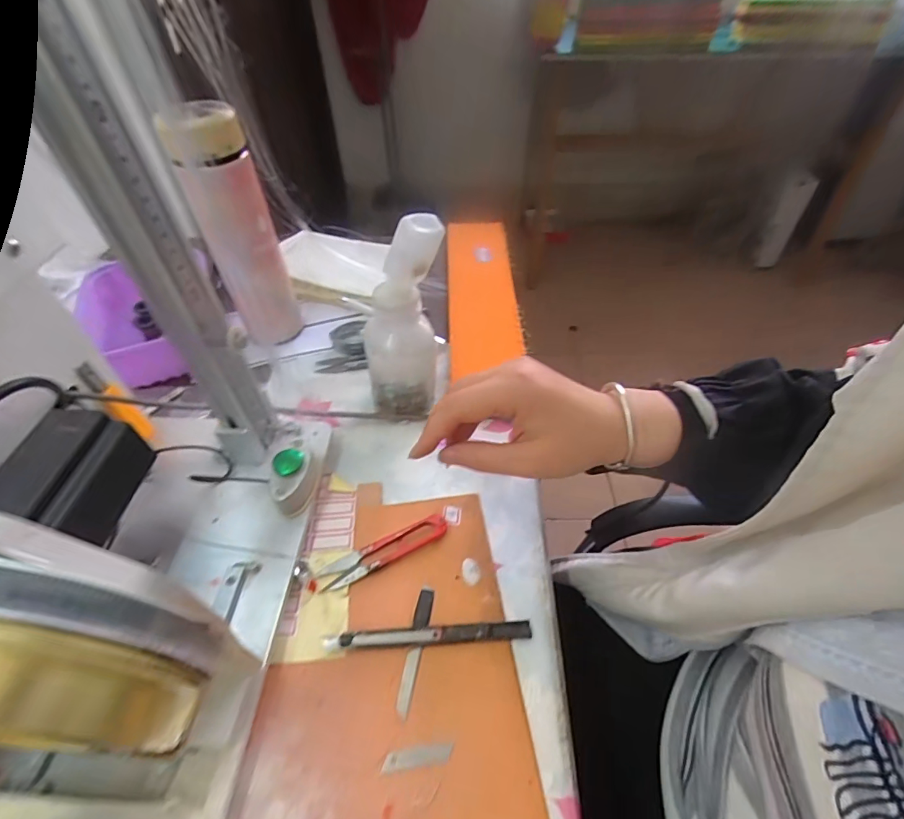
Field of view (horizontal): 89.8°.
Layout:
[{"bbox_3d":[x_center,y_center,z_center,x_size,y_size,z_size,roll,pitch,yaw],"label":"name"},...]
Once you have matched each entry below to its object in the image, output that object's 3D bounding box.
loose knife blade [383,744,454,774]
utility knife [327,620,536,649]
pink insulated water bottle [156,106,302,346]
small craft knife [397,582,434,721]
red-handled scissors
[{"bbox_3d":[-0.020,0.203,0.265,0.040,0.004,0.009,-4,47,-7],"label":"loose knife blade"},{"bbox_3d":[-0.016,0.152,0.304,0.137,0.009,0.012,-3,48,-3],"label":"utility knife"},{"bbox_3d":[-0.201,-0.159,0.440,0.062,0.224,0.061,-22,52,-19],"label":"pink insulated water bottle"},{"bbox_3d":[-0.024,0.158,0.303,0.011,0.008,0.077,8,49,6],"label":"small craft knife"},{"bbox_3d":[-0.051,0.106,0.342,0.099,0.009,0.020,-21,52,-18],"label":"red-handled scissors"}]

